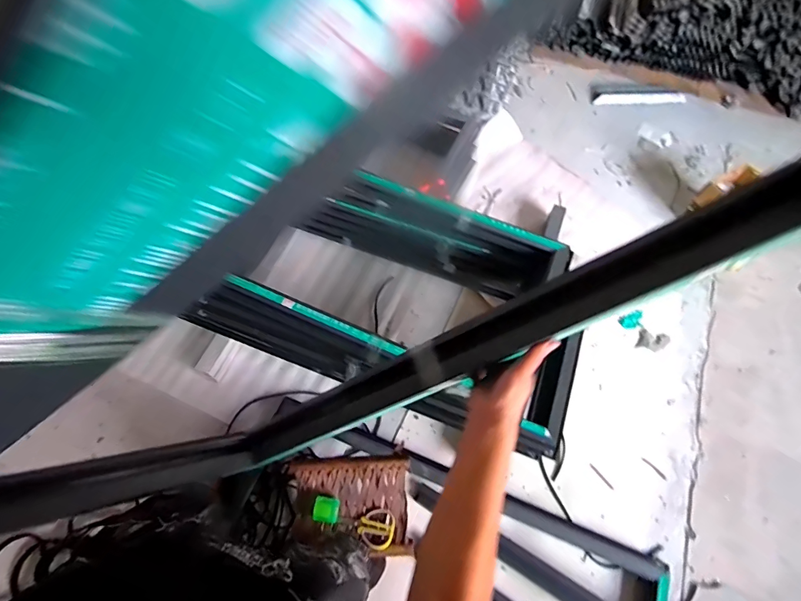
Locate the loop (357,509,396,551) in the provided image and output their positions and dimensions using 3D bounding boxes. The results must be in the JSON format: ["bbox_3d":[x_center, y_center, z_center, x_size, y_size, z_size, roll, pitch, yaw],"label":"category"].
[{"bbox_3d":[-0.056,0.581,1.087,0.091,0.020,0.090,32,65,13],"label":"loop"}]

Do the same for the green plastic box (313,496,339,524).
[{"bbox_3d":[-0.190,0.539,1.097,0.063,0.030,0.057,10,62,2],"label":"green plastic box"}]

